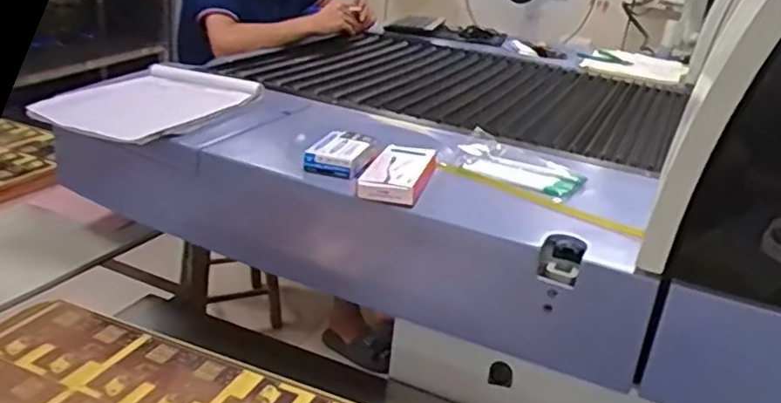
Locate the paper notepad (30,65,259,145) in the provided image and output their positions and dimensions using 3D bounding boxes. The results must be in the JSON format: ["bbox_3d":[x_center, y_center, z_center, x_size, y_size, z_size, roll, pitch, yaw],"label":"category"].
[{"bbox_3d":[-0.377,-0.164,1.100,0.225,0.031,0.328,17,32,12],"label":"paper notepad"}]

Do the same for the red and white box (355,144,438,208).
[{"bbox_3d":[0.015,-0.041,0.927,0.078,0.025,0.175,12,24,13],"label":"red and white box"}]

